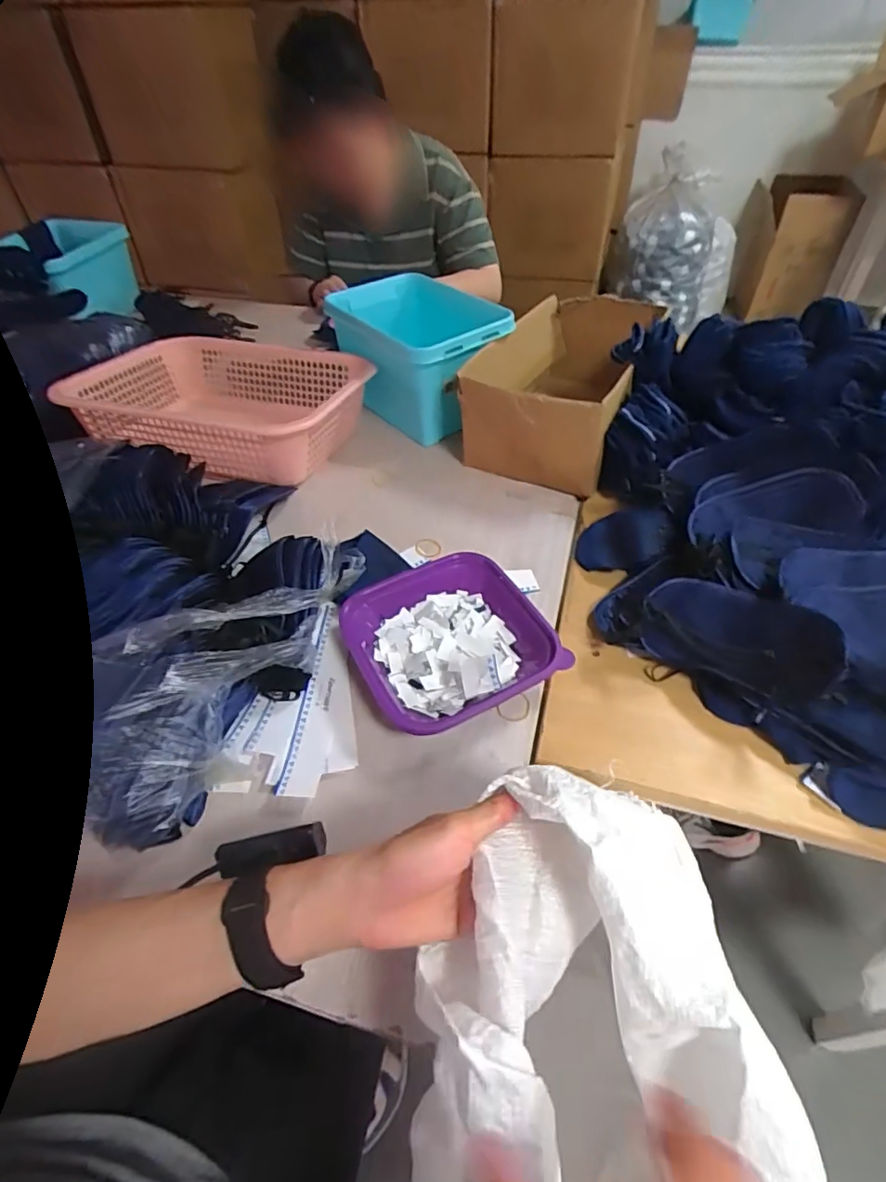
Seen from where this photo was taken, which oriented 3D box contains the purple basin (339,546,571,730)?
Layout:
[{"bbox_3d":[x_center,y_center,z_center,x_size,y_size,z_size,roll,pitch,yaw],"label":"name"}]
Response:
[{"bbox_3d":[0.006,0.043,0.563,0.181,0.048,0.181,-22,49,-19],"label":"purple basin"}]

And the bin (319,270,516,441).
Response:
[{"bbox_3d":[-0.043,-0.355,0.905,0.170,0.188,0.276,-32,53,-26],"label":"bin"}]

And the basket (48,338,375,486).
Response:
[{"bbox_3d":[-0.313,-0.271,0.840,0.394,0.122,0.306,15,48,15],"label":"basket"}]

